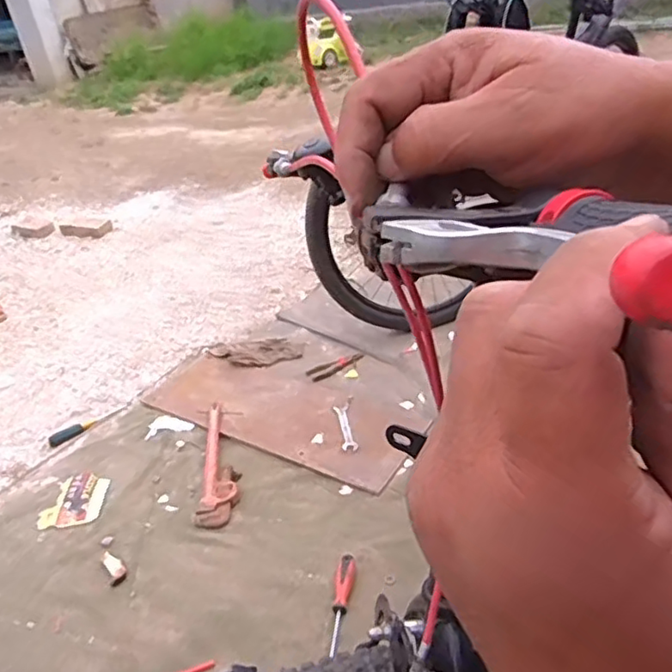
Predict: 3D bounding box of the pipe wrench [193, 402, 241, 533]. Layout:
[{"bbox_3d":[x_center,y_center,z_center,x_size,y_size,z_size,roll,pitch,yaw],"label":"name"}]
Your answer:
[{"bbox_3d":[-0.274,0.294,1.485,0.100,0.031,0.408,-7,31,1],"label":"pipe wrench"}]

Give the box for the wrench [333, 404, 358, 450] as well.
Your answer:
[{"bbox_3d":[0.025,0.229,1.544,0.038,0.005,0.164,-10,37,-3],"label":"wrench"}]

